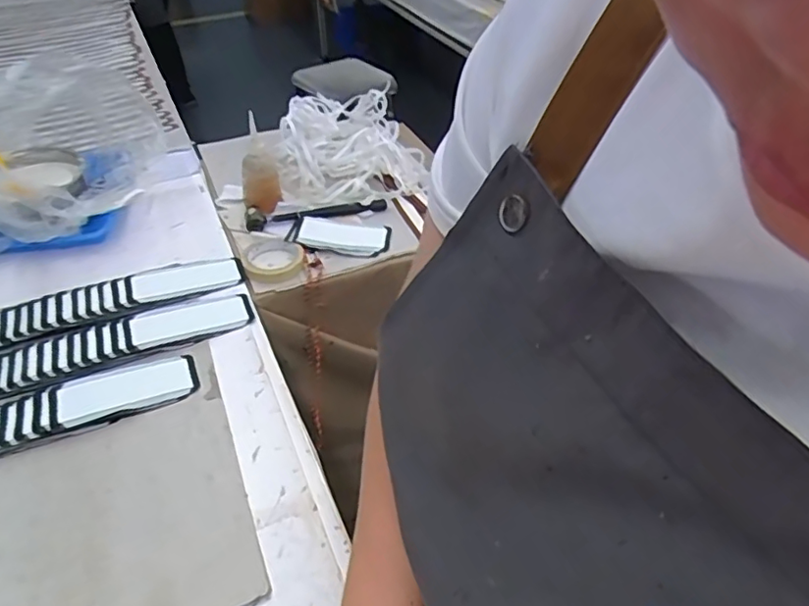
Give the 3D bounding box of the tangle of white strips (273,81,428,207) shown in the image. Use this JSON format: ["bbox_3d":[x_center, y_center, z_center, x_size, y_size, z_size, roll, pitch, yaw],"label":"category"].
[{"bbox_3d":[-0.113,-0.307,1.117,0.265,0.112,0.297,-10,43,-8],"label":"tangle of white strips"}]

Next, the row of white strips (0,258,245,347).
[{"bbox_3d":[-0.442,-0.002,0.829,0.409,0.024,0.082,-17,44,-15],"label":"row of white strips"}]

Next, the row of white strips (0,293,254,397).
[{"bbox_3d":[-0.406,0.059,0.763,0.401,0.018,0.079,-18,44,-16],"label":"row of white strips"}]

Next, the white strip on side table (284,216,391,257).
[{"bbox_3d":[-0.109,-0.117,0.975,0.167,0.025,0.085,5,43,8],"label":"white strip on side table"}]

